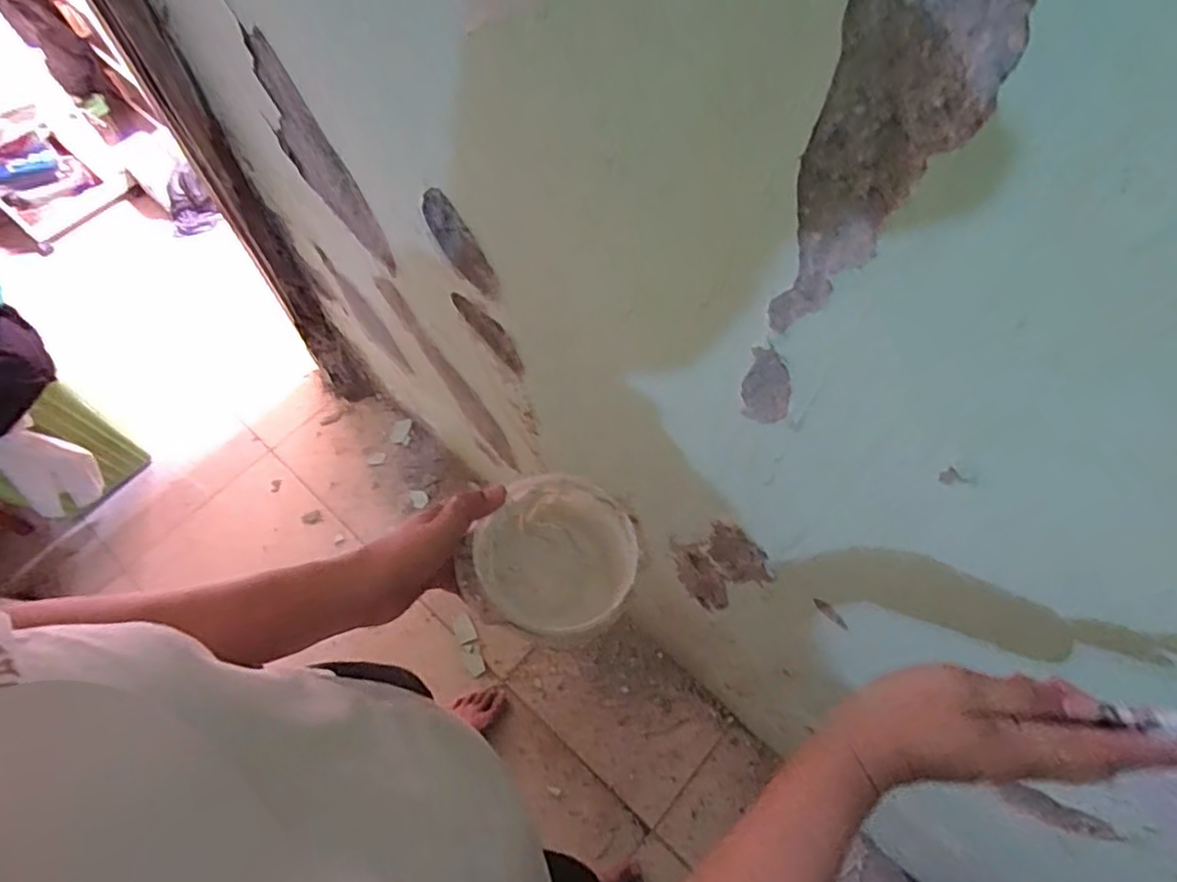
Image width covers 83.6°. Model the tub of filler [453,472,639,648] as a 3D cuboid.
[{"bbox_3d":[-0.025,0.095,0.499,0.113,0.101,0.117,0,64,0],"label":"tub of filler"}]

